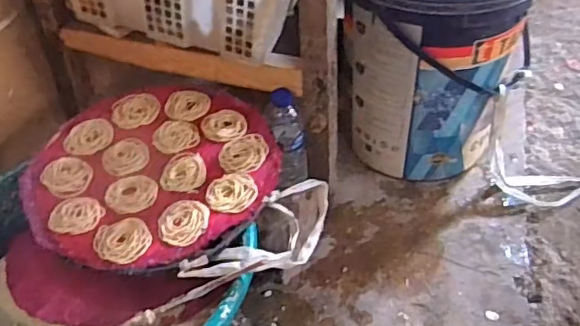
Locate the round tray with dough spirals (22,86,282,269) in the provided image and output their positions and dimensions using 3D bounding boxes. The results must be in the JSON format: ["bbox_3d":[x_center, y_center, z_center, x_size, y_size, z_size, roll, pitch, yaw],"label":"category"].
[{"bbox_3d":[-0.203,0.000,0.854,0.341,0.022,0.353,-1,43,1],"label":"round tray with dough spirals"}]

